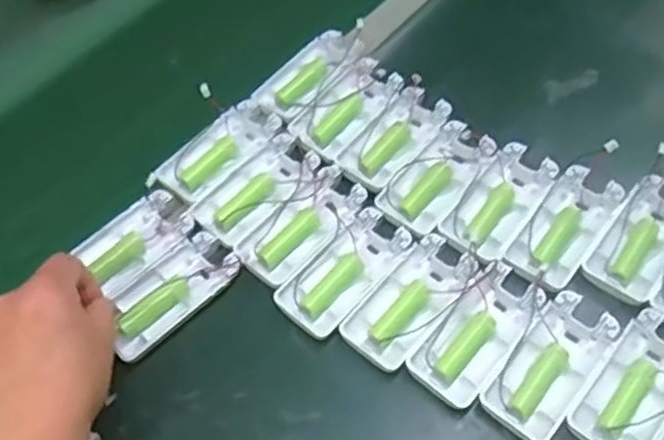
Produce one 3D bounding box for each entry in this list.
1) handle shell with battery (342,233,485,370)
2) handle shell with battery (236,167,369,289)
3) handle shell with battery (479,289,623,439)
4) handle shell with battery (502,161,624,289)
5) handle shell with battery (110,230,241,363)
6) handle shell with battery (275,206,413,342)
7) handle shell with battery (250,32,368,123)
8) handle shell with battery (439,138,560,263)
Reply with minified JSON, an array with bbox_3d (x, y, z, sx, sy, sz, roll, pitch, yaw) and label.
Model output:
[{"bbox_3d":[0.052,0.051,0.461,0.044,0.014,0.098,36,66,23],"label":"handle shell with battery"},{"bbox_3d":[-0.019,0.003,0.492,0.041,0.018,0.096,37,66,23],"label":"handle shell with battery"},{"bbox_3d":[0.131,0.088,0.434,0.044,0.022,0.093,34,65,22],"label":"handle shell with battery"},{"bbox_3d":[0.155,0.005,0.484,0.045,0.021,0.098,32,65,21],"label":"handle shell with battery"},{"bbox_3d":[-0.105,0.047,0.467,0.044,0.010,0.092,38,67,24],"label":"handle shell with battery"},{"bbox_3d":[0.009,0.034,0.476,0.046,0.013,0.095,35,65,22],"label":"handle shell with battery"},{"bbox_3d":[-0.016,-0.117,0.566,0.048,0.023,0.096,35,66,22],"label":"handle shell with battery"},{"bbox_3d":[0.117,-0.013,0.501,0.043,0.020,0.090,32,64,21],"label":"handle shell with battery"}]

